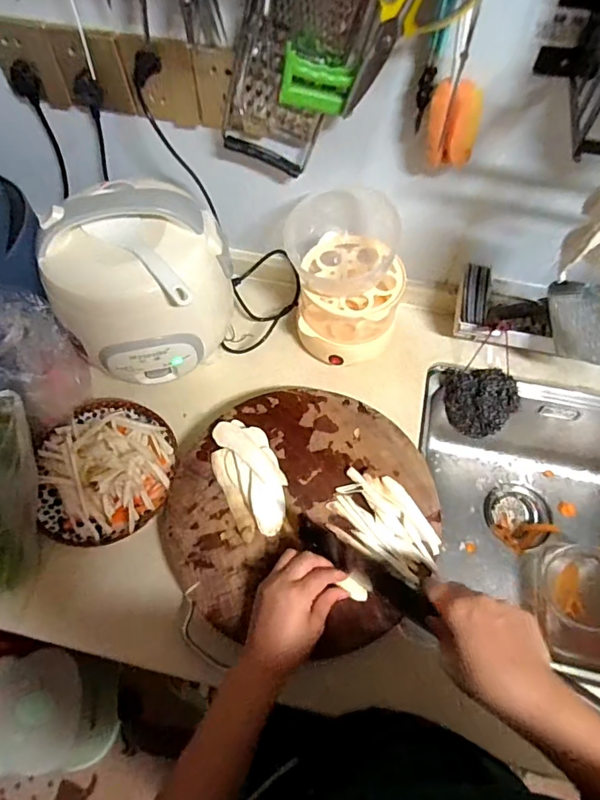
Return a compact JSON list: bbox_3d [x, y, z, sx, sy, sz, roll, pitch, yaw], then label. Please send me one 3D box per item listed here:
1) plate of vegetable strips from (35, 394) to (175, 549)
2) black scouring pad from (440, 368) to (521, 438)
[{"bbox_3d":[-0.252,0.079,0.626,0.174,0.058,0.194,-6,62,-4],"label":"plate of vegetable strips"},{"bbox_3d":[0.267,-0.001,0.731,0.105,0.068,0.091,8,62,4],"label":"black scouring pad"}]

